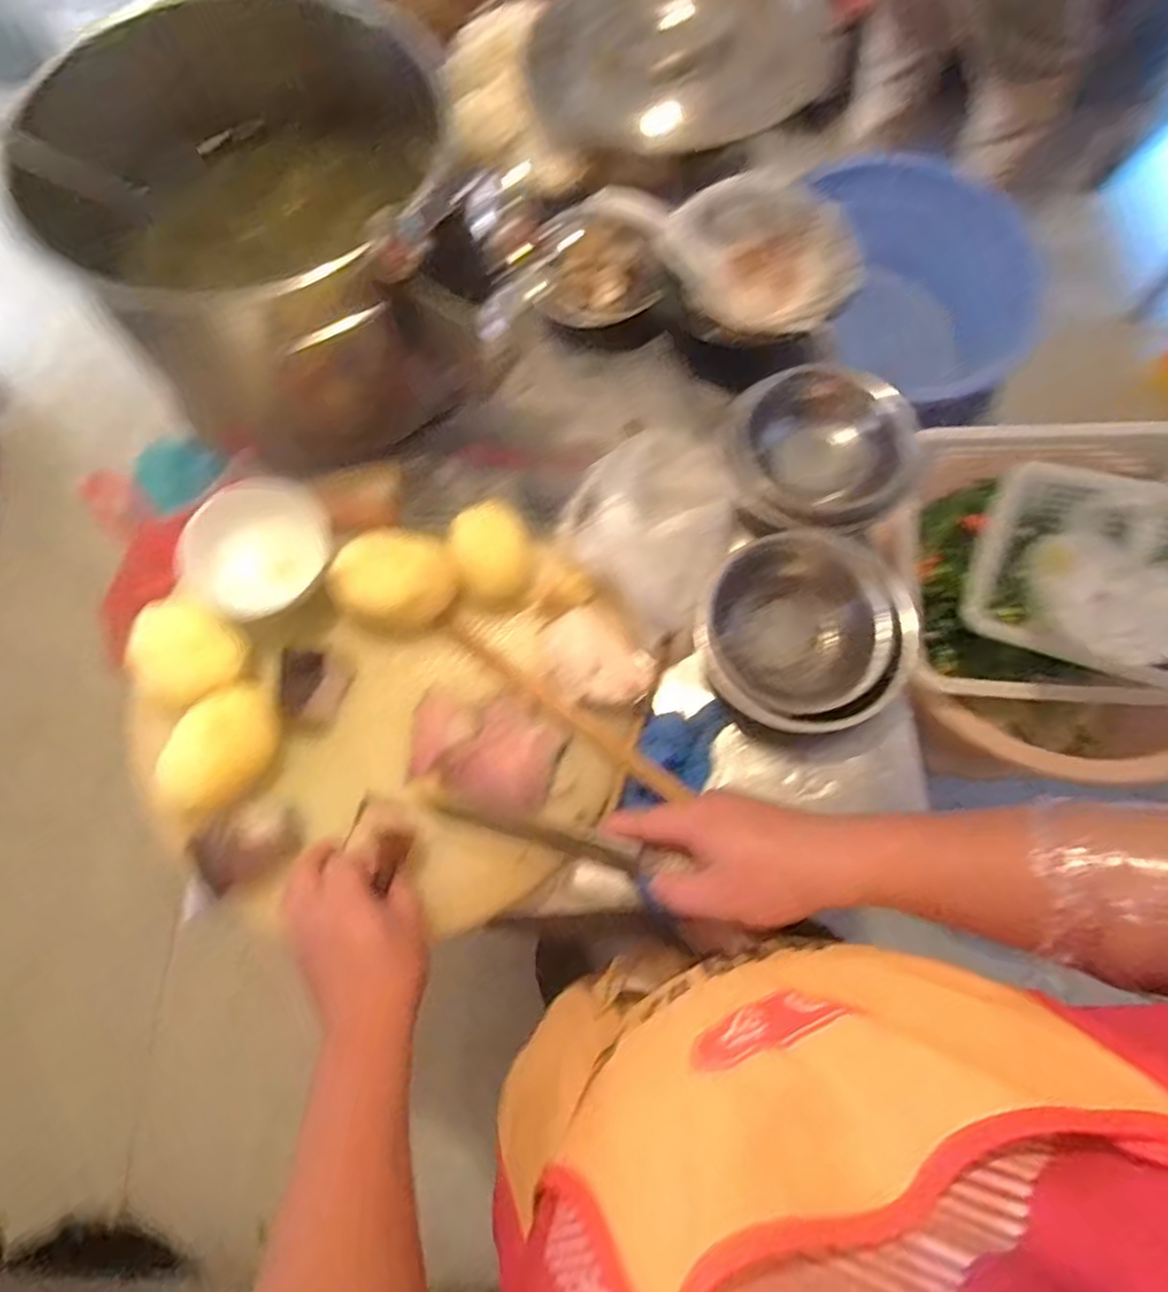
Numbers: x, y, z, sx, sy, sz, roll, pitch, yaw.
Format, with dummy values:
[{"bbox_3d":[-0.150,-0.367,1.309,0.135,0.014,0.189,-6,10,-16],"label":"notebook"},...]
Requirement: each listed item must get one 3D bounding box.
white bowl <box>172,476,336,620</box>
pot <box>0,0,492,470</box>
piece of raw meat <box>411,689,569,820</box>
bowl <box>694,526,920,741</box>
[{"bbox_3d":[-0.259,-0.075,0.560,0.091,0.054,0.112,41,77,13],"label":"white bowl"},{"bbox_3d":[-0.267,-0.355,0.620,0.325,0.204,0.300,-7,72,-1],"label":"pot"},{"bbox_3d":[-0.079,0.075,0.545,0.120,0.027,0.090,22,74,8],"label":"piece of raw meat"},{"bbox_3d":[0.180,-0.008,0.578,0.174,0.054,0.159,0,72,1],"label":"bowl"}]

